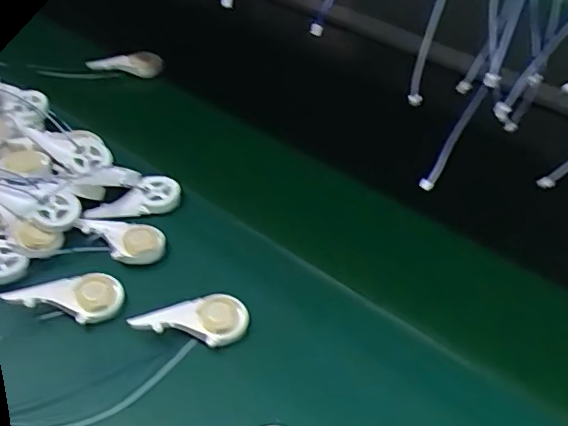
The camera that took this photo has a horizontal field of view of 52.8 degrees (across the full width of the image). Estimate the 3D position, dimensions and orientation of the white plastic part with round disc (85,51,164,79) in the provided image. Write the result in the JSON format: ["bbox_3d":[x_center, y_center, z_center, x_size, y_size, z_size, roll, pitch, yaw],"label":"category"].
[{"bbox_3d":[-0.219,-0.207,0.800,0.096,0.032,0.034,-2,46,-2],"label":"white plastic part with round disc"}]

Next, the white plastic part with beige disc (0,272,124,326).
[{"bbox_3d":[-0.191,0.072,0.499,0.095,0.013,0.046,5,44,-18],"label":"white plastic part with beige disc"}]

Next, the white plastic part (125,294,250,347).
[{"bbox_3d":[-0.080,0.091,0.489,0.096,0.012,0.044,2,45,-14],"label":"white plastic part"}]

